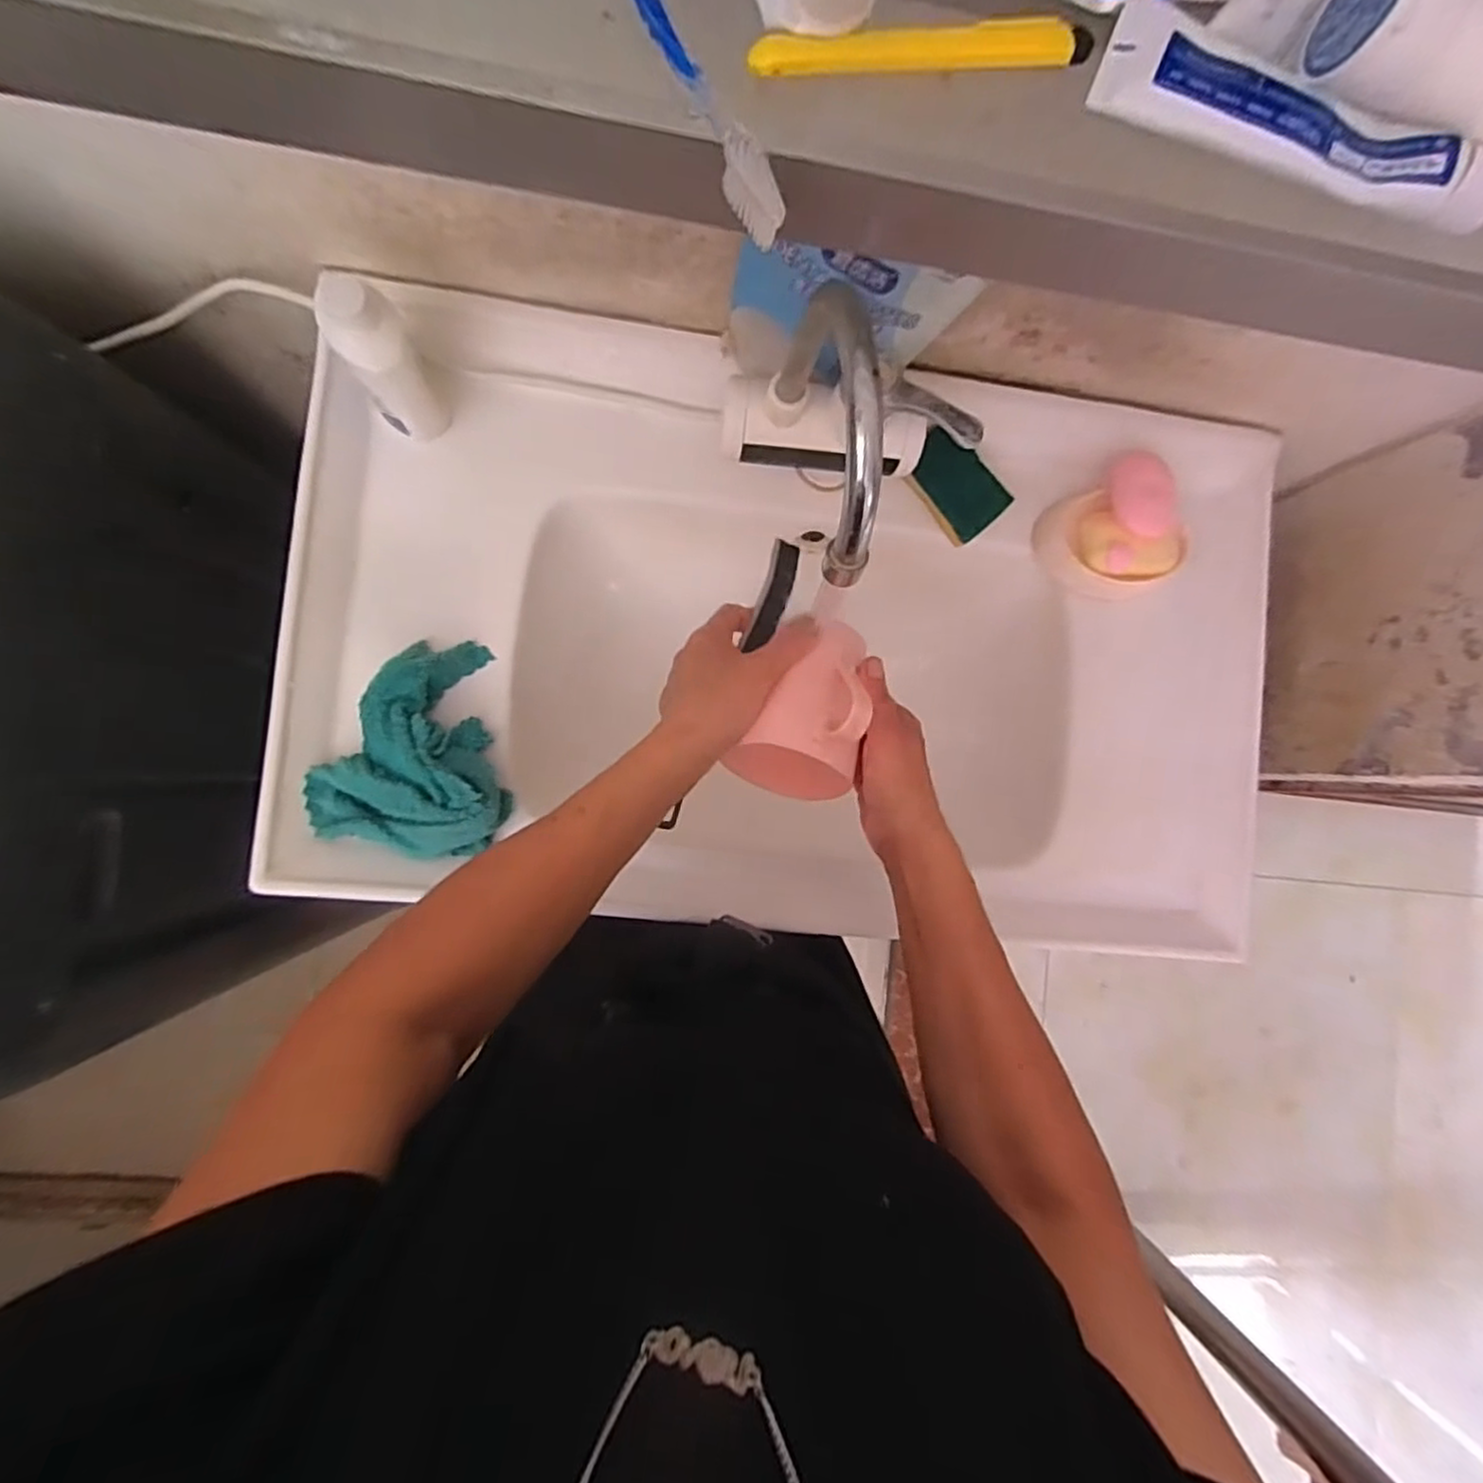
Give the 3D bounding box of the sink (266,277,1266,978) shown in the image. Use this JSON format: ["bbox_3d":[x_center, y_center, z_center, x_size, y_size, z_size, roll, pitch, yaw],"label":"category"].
[{"bbox_3d":[0.049,-0.075,0.627,0.802,0.177,0.468,4,88,-6],"label":"sink"}]

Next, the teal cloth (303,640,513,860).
[{"bbox_3d":[-0.246,0.002,0.539,0.145,0.048,0.166,13,87,-6],"label":"teal cloth"}]

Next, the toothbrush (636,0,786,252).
[{"bbox_3d":[-0.028,-0.258,0.252,0.013,0.012,0.174,-27,91,-7],"label":"toothbrush"}]

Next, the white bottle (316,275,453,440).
[{"bbox_3d":[-0.247,-0.262,0.497,0.052,0.135,0.051,0,88,-7],"label":"white bottle"}]

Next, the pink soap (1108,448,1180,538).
[{"bbox_3d":[0.339,-0.210,0.593,0.050,0.022,0.079,2,88,-7],"label":"pink soap"}]

